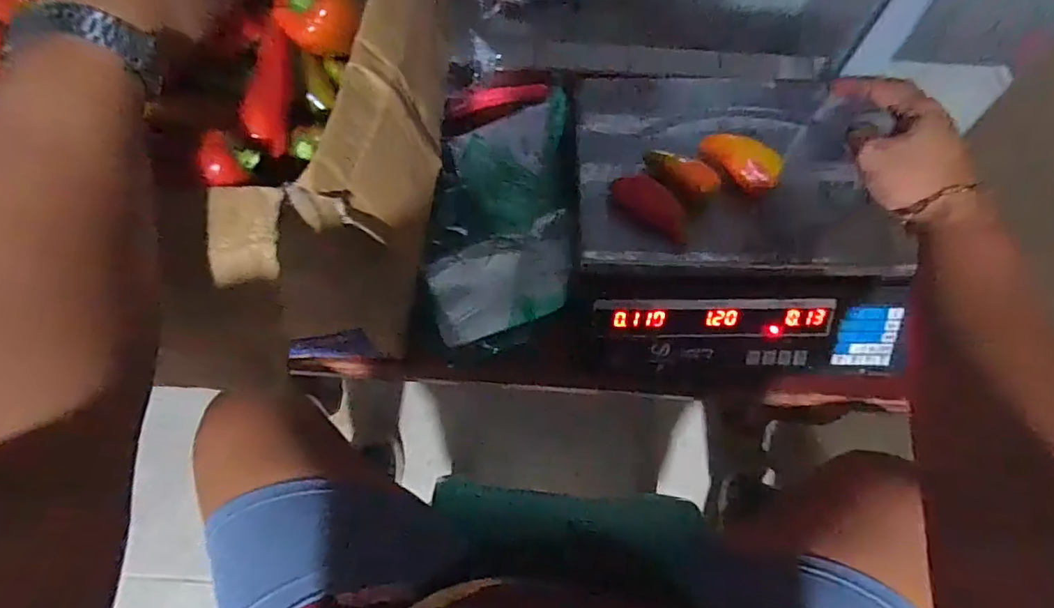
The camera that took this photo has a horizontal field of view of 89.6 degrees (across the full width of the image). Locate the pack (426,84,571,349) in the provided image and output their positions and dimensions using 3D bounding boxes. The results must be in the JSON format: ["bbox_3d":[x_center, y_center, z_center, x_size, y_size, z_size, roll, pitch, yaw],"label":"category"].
[{"bbox_3d":[-0.030,-0.125,0.635,0.153,0.047,0.332,0,69,-1],"label":"pack"}]

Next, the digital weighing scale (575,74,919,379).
[{"bbox_3d":[0.210,-0.089,0.556,0.329,0.114,0.315,-1,69,-1],"label":"digital weighing scale"}]

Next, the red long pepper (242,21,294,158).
[{"bbox_3d":[-0.165,-0.136,0.339,0.019,0.024,0.079,1,85,0],"label":"red long pepper"}]

